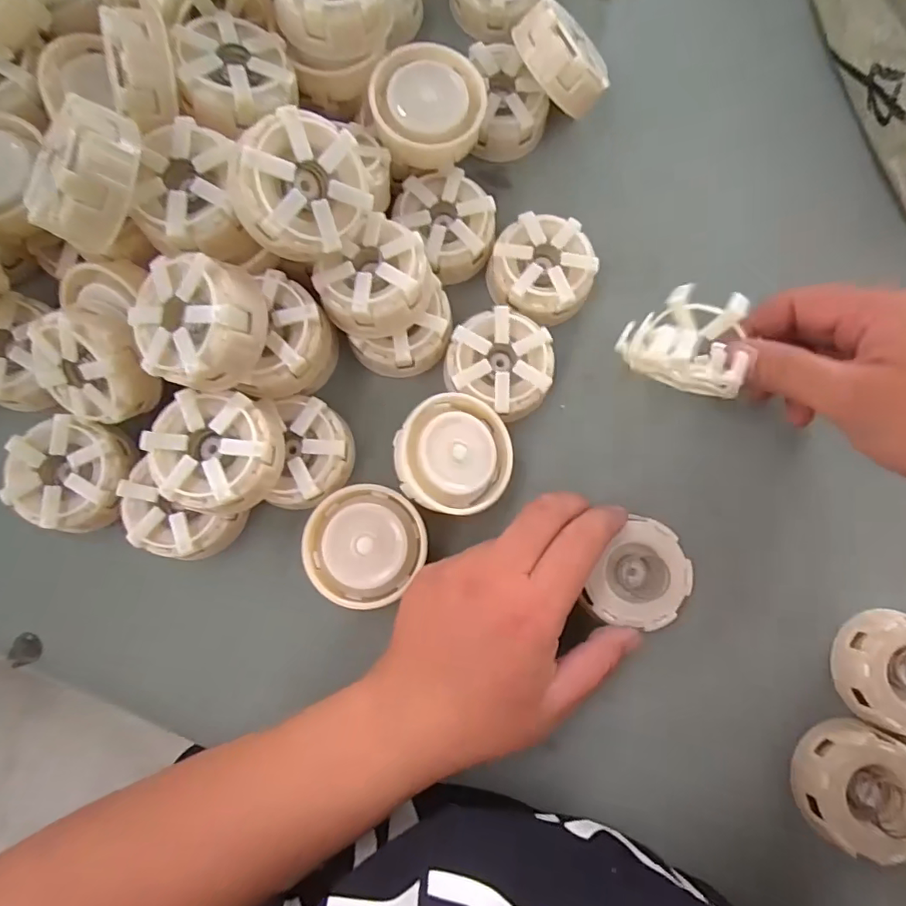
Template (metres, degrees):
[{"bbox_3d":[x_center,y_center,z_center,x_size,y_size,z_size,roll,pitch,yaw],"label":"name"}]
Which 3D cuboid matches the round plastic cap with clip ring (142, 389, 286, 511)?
[{"bbox_3d":[-0.121,0.000,0.269,0.059,0.034,0.056,0,82,-1],"label":"round plastic cap with clip ring"}]

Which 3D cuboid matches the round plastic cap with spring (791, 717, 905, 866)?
[{"bbox_3d":[0.216,0.176,0.273,0.058,0.027,0.059,0,82,-1],"label":"round plastic cap with spring"}]

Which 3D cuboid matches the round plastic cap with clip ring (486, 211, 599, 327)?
[{"bbox_3d":[0.052,-0.107,0.317,0.060,0.037,0.058,0,82,-1],"label":"round plastic cap with clip ring"}]

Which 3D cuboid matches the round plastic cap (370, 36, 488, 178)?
[{"bbox_3d":[-0.015,-0.194,0.294,0.061,0.024,0.060,-15,103,-4],"label":"round plastic cap"}]

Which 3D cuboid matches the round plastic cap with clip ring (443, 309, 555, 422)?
[{"bbox_3d":[0.028,-0.051,0.305,0.059,0.025,0.055,0,82,-1],"label":"round plastic cap with clip ring"}]

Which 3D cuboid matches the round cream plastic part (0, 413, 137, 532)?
[{"bbox_3d":[-0.206,0.012,0.284,0.052,0.025,0.058,9,82,0],"label":"round cream plastic part"}]

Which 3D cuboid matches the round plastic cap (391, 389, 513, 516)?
[{"bbox_3d":[0.000,0.000,0.286,0.064,0.014,0.064,0,91,-25],"label":"round plastic cap"}]

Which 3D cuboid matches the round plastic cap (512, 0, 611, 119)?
[{"bbox_3d":[0.065,-0.227,0.304,0.029,0.046,0.051,-28,80,35],"label":"round plastic cap"}]

